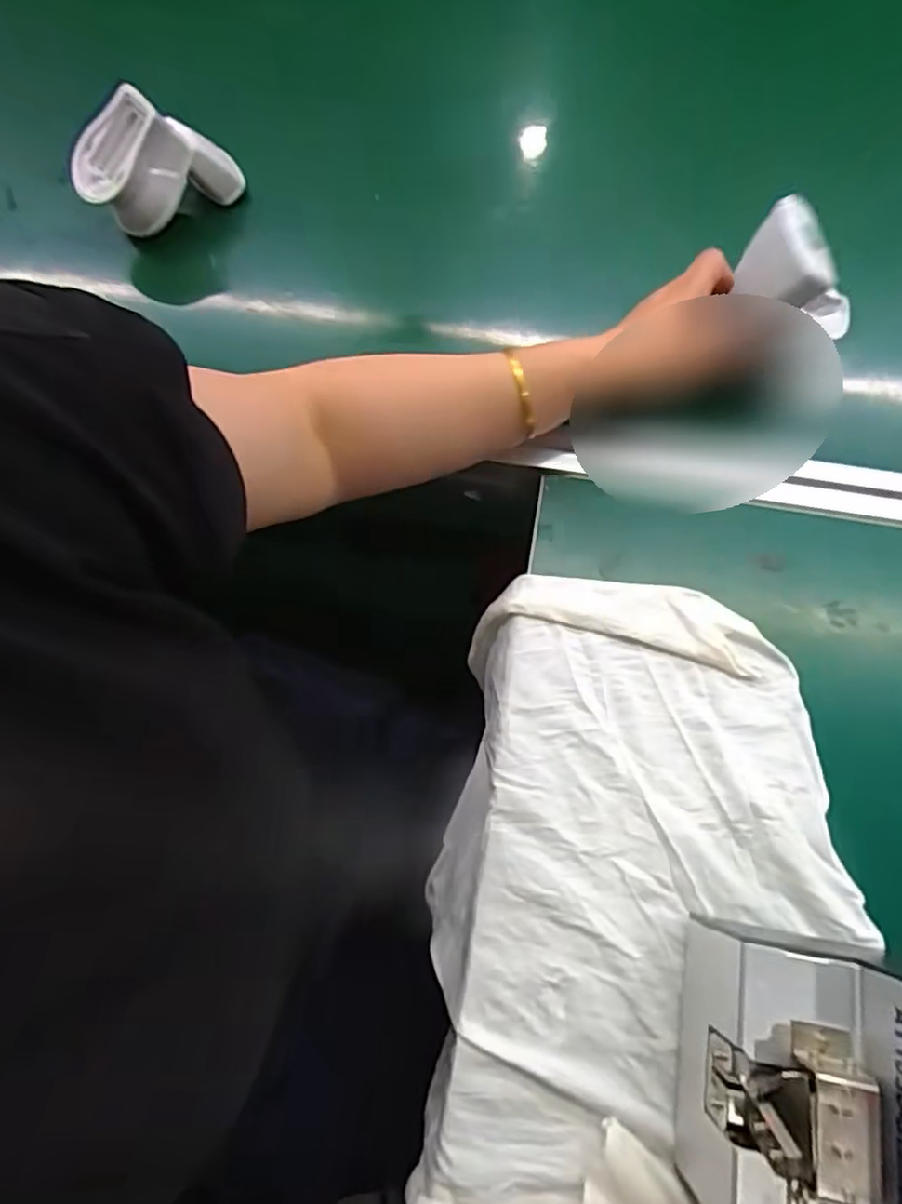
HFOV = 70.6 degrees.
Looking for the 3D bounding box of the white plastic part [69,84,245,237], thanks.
[{"bbox_3d":[-0.247,-0.360,0.538,0.126,0.101,0.064,-26,72,-8],"label":"white plastic part"}]

